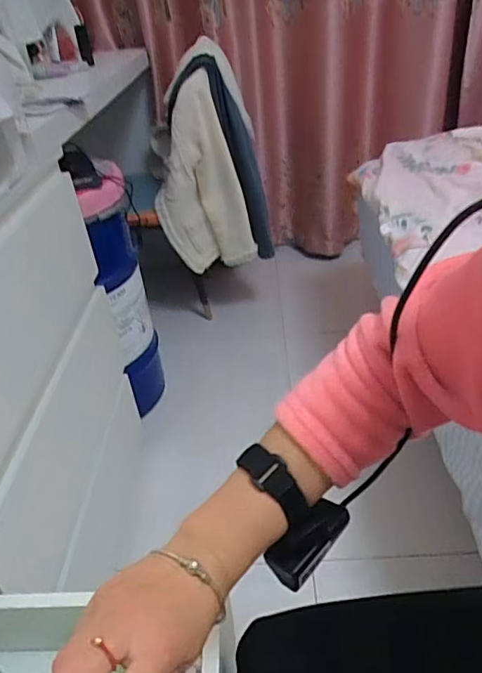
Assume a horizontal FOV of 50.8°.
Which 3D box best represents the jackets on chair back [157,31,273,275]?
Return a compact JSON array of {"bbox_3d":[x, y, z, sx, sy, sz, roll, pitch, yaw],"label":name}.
[{"bbox_3d":[-0.084,-0.496,1.518,0.325,0.599,0.221,-4,35,2],"label":"jackets on chair back"}]

